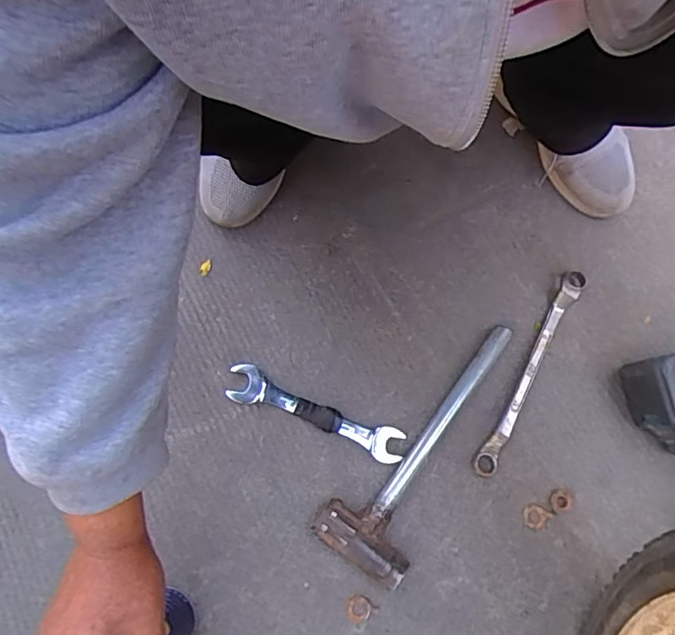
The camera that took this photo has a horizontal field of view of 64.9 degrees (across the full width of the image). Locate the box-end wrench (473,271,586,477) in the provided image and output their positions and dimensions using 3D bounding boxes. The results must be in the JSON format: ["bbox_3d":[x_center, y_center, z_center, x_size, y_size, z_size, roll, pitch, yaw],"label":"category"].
[{"bbox_3d":[0.209,0.059,0.576,0.022,0.020,0.244,29,76,8],"label":"box-end wrench"}]

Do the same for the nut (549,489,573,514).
[{"bbox_3d":[0.230,0.190,0.548,0.022,0.007,0.022,0,74,0],"label":"nut"}]

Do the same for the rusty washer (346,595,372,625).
[{"bbox_3d":[0.021,0.286,0.519,0.023,0.004,0.025,0,74,0],"label":"rusty washer"}]

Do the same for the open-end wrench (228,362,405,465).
[{"bbox_3d":[-0.025,0.101,0.564,0.195,0.015,0.039,22,76,6],"label":"open-end wrench"}]

